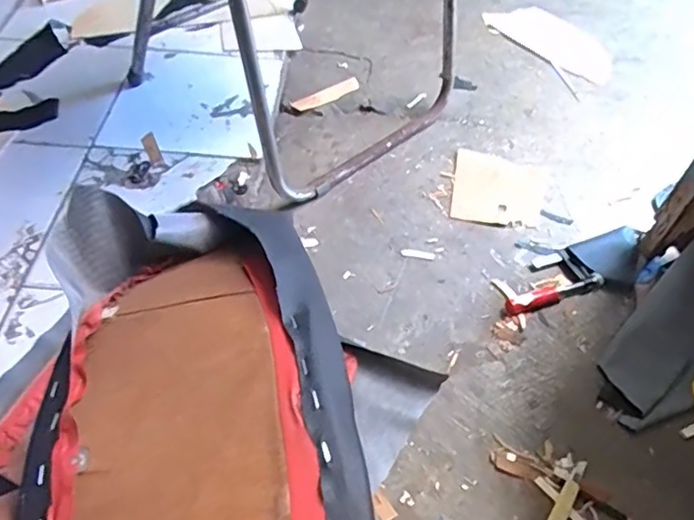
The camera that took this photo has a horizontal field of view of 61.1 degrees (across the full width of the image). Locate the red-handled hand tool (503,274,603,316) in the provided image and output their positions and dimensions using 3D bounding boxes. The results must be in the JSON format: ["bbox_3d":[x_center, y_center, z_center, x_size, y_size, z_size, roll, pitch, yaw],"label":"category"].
[{"bbox_3d":[0.299,0.049,0.838,0.156,0.020,0.026,-14,54,-13],"label":"red-handled hand tool"}]

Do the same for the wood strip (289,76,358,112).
[{"bbox_3d":[-0.035,-0.317,1.124,0.140,0.006,0.037,-28,58,-22],"label":"wood strip"}]

